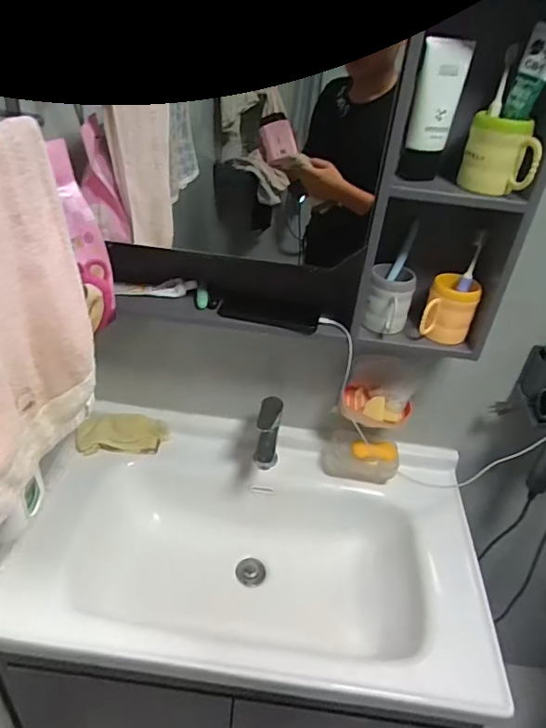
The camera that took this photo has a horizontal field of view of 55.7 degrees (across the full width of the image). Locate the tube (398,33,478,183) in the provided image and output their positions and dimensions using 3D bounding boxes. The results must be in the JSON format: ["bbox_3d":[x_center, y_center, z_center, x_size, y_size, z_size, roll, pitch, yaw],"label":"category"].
[{"bbox_3d":[0.215,-0.334,0.694,0.055,0.172,0.050,17,36,15],"label":"tube"}]

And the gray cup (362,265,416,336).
[{"bbox_3d":[0.192,-0.103,0.856,0.071,0.090,0.080,14,35,11],"label":"gray cup"}]

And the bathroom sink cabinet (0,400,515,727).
[{"bbox_3d":[-0.072,0.597,1.151,0.836,0.793,0.488,8,35,2],"label":"bathroom sink cabinet"}]

